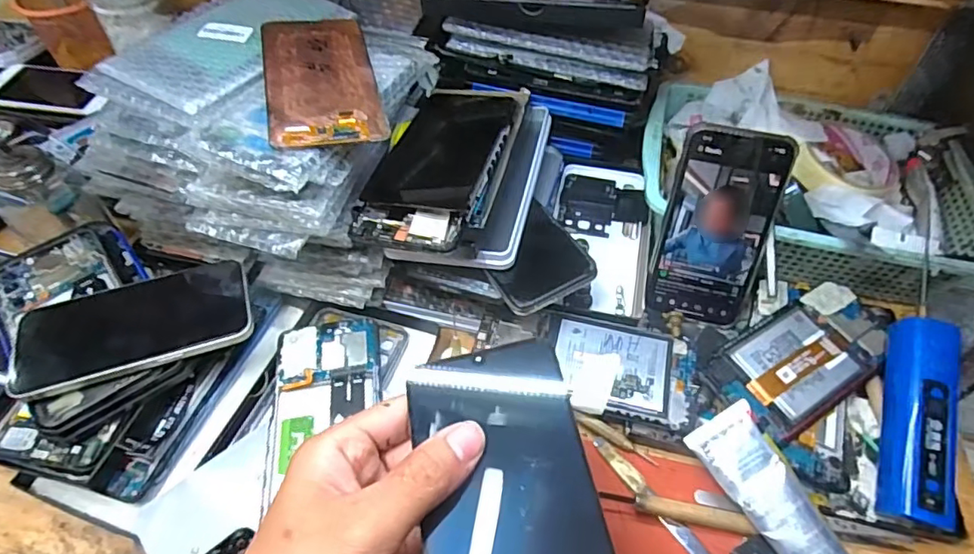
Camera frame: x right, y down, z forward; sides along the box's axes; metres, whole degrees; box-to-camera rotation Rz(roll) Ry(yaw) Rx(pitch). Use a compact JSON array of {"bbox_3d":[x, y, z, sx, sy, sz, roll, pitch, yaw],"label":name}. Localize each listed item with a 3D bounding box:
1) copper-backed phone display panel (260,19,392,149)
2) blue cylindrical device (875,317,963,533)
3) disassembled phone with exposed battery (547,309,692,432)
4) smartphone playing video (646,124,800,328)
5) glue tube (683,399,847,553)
[{"bbox_3d":[-0.116,-0.142,0.389,0.072,0.005,0.151,-12,52,-12],"label":"copper-backed phone display panel"},{"bbox_3d":[0.281,0.091,0.363,0.031,0.032,0.130,14,72,9],"label":"blue cylindrical device"},{"bbox_3d":[0.094,0.064,0.401,0.106,0.008,0.073,10,51,6],"label":"disassembled phone with exposed battery"},{"bbox_3d":[0.172,-0.035,0.421,0.075,0.147,0.005,12,23,9],"label":"smartphone playing video"},{"bbox_3d":[0.179,0.143,0.334,0.040,0.022,0.132,-35,65,3],"label":"glue tube"}]

